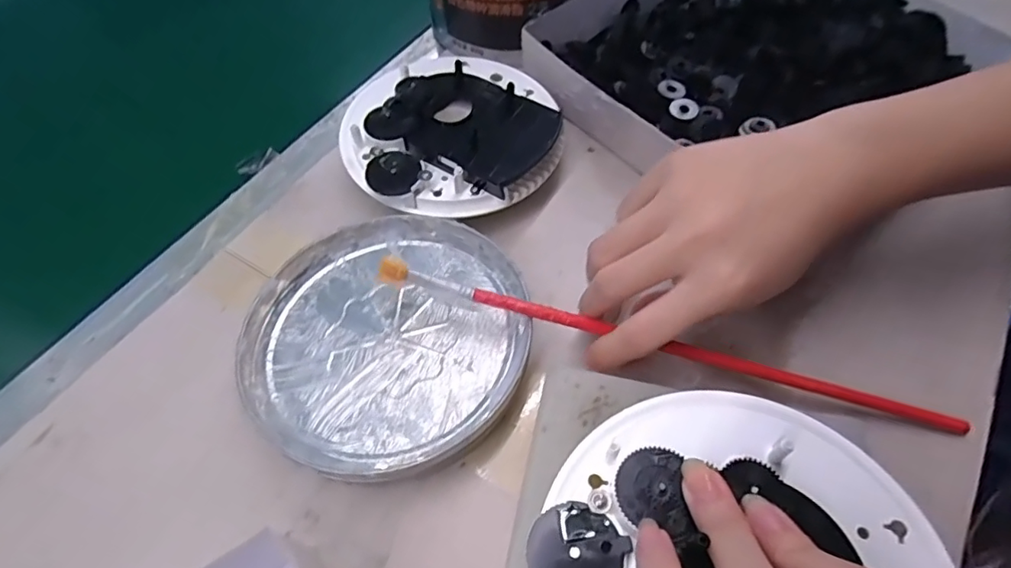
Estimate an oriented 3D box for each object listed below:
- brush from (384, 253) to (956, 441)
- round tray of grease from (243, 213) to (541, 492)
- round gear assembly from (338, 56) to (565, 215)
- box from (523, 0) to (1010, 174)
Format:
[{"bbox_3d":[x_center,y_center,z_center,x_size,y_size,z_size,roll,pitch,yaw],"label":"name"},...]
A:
[{"bbox_3d":[0.067,0.026,0.234,0.253,0.007,0.007,15,57,4],"label":"brush"},{"bbox_3d":[-0.054,0.024,0.254,0.128,0.022,0.125,-2,55,3],"label":"round tray of grease"},{"bbox_3d":[-0.029,-0.089,0.309,0.118,0.034,0.115,-2,55,3],"label":"round gear assembly"},{"bbox_3d":[0.146,-0.142,0.341,0.220,0.039,0.219,-30,59,-16],"label":"box"}]

